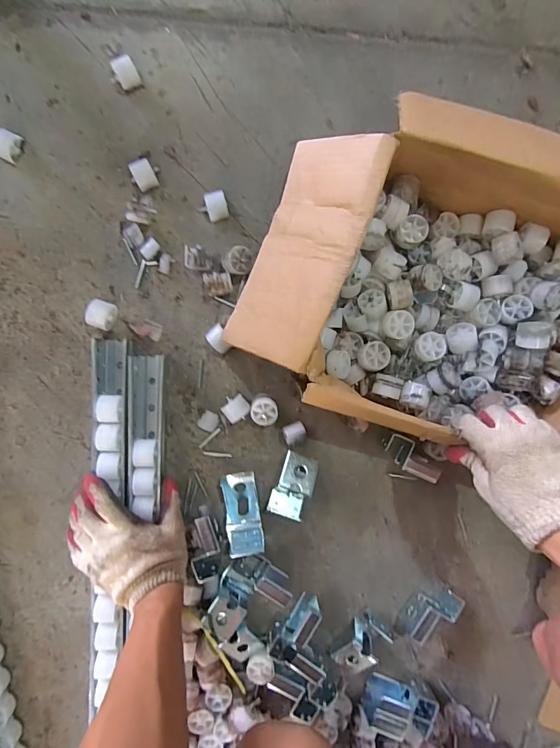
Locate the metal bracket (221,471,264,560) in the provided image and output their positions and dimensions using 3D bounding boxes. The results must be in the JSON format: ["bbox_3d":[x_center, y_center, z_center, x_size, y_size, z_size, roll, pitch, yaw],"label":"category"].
[{"bbox_3d":[-0.049,0.186,0.510,0.046,0.022,0.103,-8,74,-4],"label":"metal bracket"}]

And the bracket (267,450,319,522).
[{"bbox_3d":[0.018,0.149,0.511,0.048,0.039,0.085,20,90,-4],"label":"bracket"}]

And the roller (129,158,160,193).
[{"bbox_3d":[-0.175,-0.256,0.494,0.027,0.022,0.035,-27,93,-3],"label":"roller"}]

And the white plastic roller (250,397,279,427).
[{"bbox_3d":[-0.021,0.049,0.510,0.035,0.030,0.037,0,92,-4],"label":"white plastic roller"}]

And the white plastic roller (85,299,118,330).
[{"bbox_3d":[-0.227,-0.076,0.490,0.027,0.035,0.034,28,89,-4],"label":"white plastic roller"}]

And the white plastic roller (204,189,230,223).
[{"bbox_3d":[-0.082,-0.220,0.502,0.028,0.018,0.034,-10,92,-4],"label":"white plastic roller"}]

